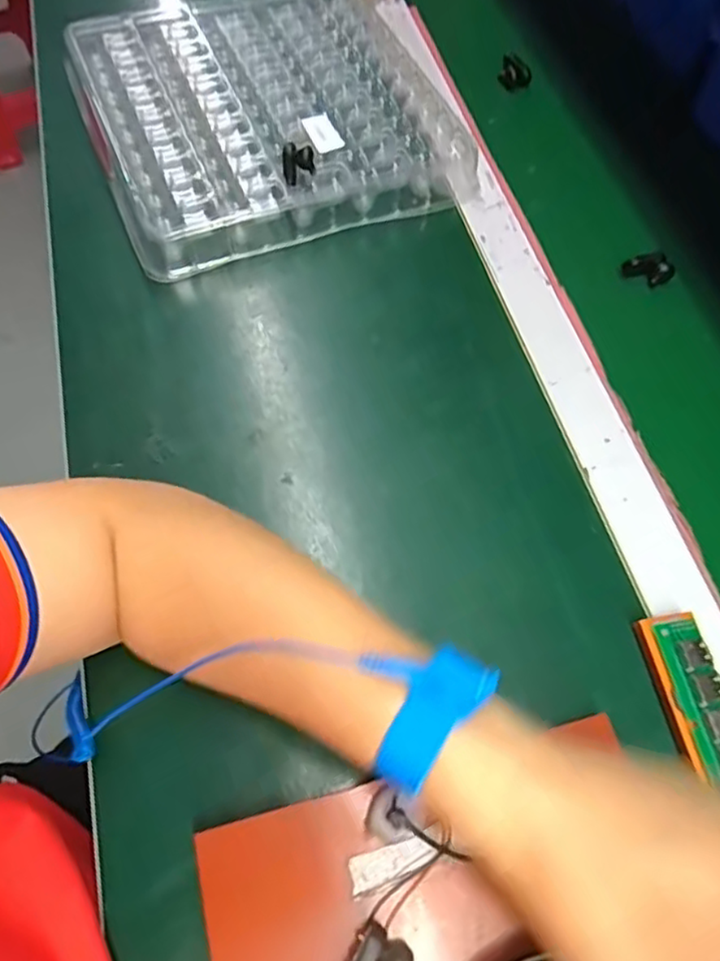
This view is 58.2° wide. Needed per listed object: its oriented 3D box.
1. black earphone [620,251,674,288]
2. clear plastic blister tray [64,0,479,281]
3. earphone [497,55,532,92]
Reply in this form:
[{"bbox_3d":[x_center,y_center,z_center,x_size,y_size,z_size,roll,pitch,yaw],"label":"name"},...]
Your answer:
[{"bbox_3d":[0.210,-0.154,0.471,0.035,0.019,0.016,0,63,-2],"label":"black earphone"},{"bbox_3d":[-0.077,-0.293,0.520,0.265,0.049,0.260,-21,66,-12],"label":"clear plastic blister tray"},{"bbox_3d":[0.139,-0.363,0.575,0.028,0.019,0.024,15,63,6],"label":"earphone"}]

